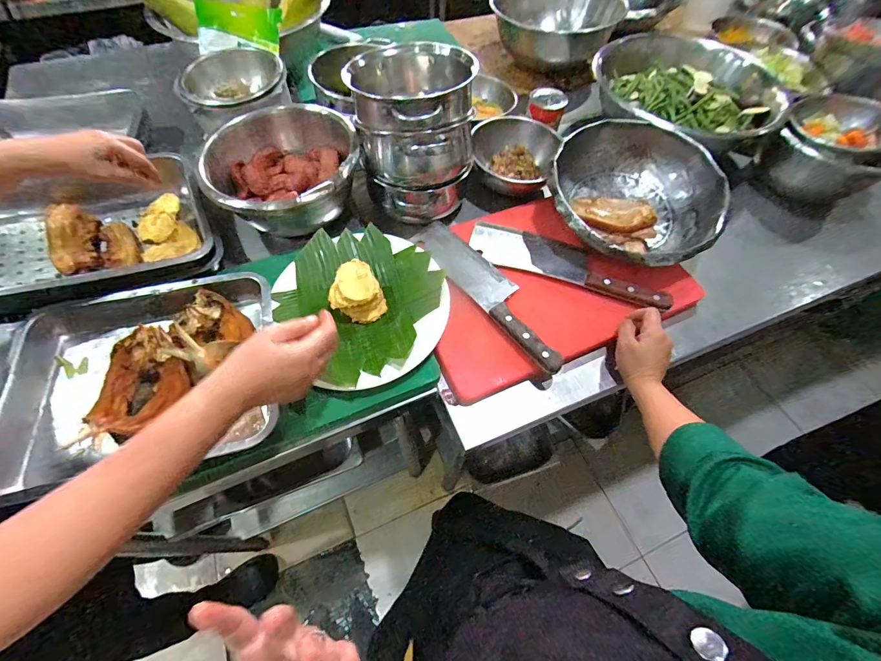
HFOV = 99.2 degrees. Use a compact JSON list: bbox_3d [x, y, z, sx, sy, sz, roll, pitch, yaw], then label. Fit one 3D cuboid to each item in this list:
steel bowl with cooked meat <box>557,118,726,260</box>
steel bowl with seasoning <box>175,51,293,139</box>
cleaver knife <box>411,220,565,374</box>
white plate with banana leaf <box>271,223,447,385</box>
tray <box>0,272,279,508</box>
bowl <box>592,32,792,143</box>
[{"bbox_3d":[0.322,-0.225,0.634,0.261,0.097,0.275,1,60,-2],"label":"steel bowl with cooked meat"},{"bbox_3d":[-0.382,-0.446,0.693,0.172,0.062,0.174,1,60,-2],"label":"steel bowl with seasoning"},{"bbox_3d":[0.074,-0.074,0.578,0.069,0.019,0.326,-33,67,-19],"label":"cleaver knife"},{"bbox_3d":[-0.114,-0.047,0.530,0.241,0.060,0.255,-34,67,-19],"label":"white plate with banana leaf"},{"bbox_3d":[-0.368,0.050,0.477,0.303,0.063,0.261,-12,62,-9],"label":"tray"},{"bbox_3d":[0.487,-0.496,0.747,0.310,0.072,0.280,-6,61,-5],"label":"bowl"}]

